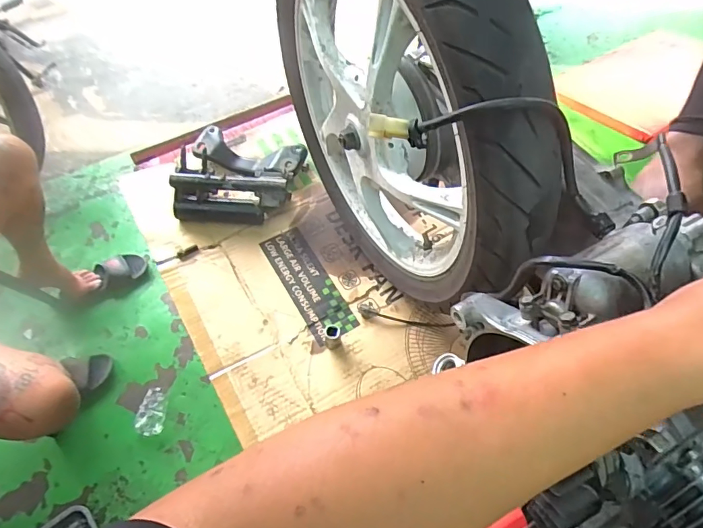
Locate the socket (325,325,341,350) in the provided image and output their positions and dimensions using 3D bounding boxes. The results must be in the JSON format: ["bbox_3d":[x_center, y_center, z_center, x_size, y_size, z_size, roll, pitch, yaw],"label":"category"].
[{"bbox_3d":[-0.027,0.105,0.683,0.021,0.042,0.027,-3,62,-3],"label":"socket"}]

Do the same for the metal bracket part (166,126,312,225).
[{"bbox_3d":[-0.194,-0.153,0.795,0.191,0.084,0.193,13,62,5],"label":"metal bracket part"}]

